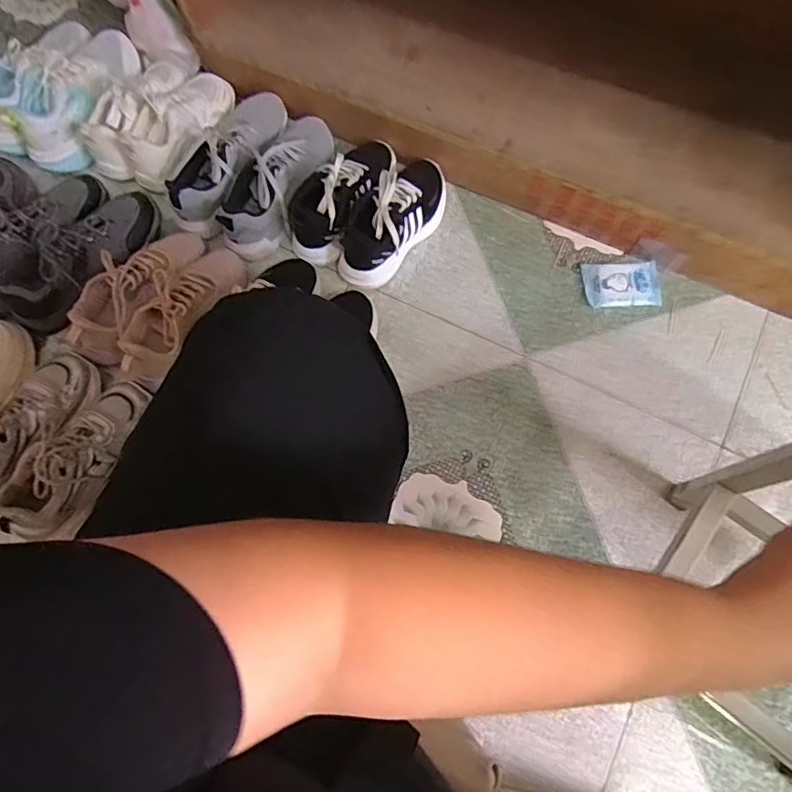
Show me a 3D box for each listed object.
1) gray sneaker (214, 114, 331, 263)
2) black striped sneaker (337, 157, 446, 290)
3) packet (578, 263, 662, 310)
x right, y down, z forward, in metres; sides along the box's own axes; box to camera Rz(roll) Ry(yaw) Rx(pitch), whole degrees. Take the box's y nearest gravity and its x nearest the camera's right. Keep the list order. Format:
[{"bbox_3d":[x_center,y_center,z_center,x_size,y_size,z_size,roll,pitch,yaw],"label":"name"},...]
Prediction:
[{"bbox_3d":[-0.191,-0.361,0.885,0.101,0.084,0.290,20,72,7],"label":"gray sneaker"},{"bbox_3d":[0.001,-0.283,0.852,0.089,0.092,0.236,35,75,12],"label":"black striped sneaker"},{"bbox_3d":[0.353,-0.174,0.845,0.113,0.013,0.079,-2,71,0],"label":"packet"}]

